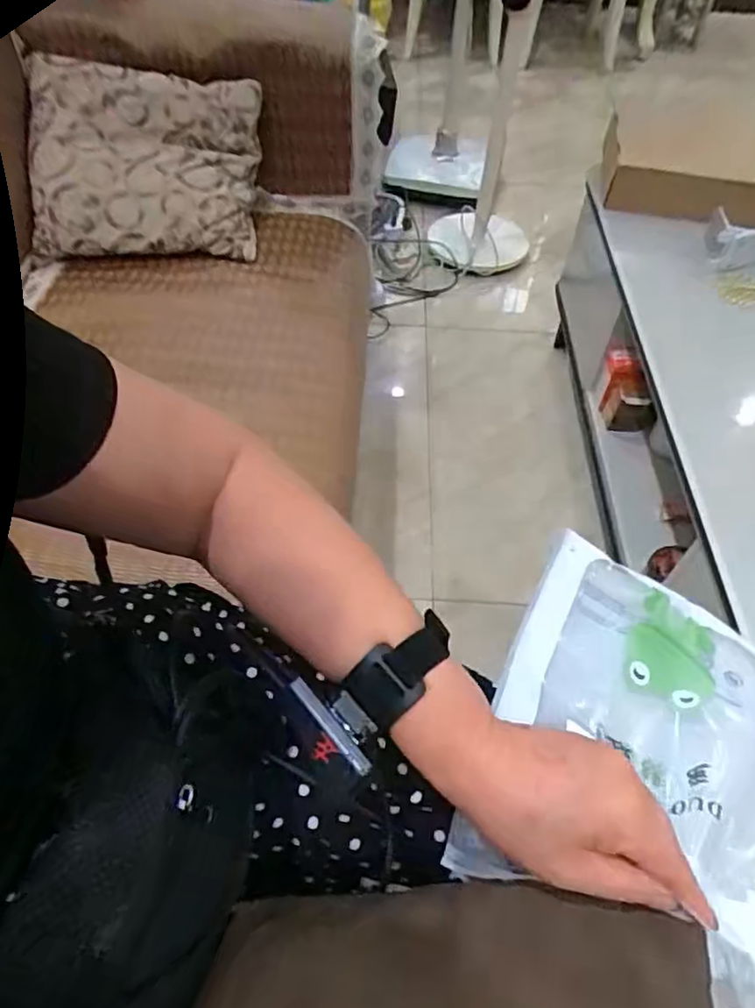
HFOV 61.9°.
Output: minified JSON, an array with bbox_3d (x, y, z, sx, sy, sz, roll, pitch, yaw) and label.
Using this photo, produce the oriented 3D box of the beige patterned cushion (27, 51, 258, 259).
[{"bbox_3d":[-0.378,-0.562,1.043,0.355,0.108,0.313,-2,89,-9],"label":"beige patterned cushion"}]

